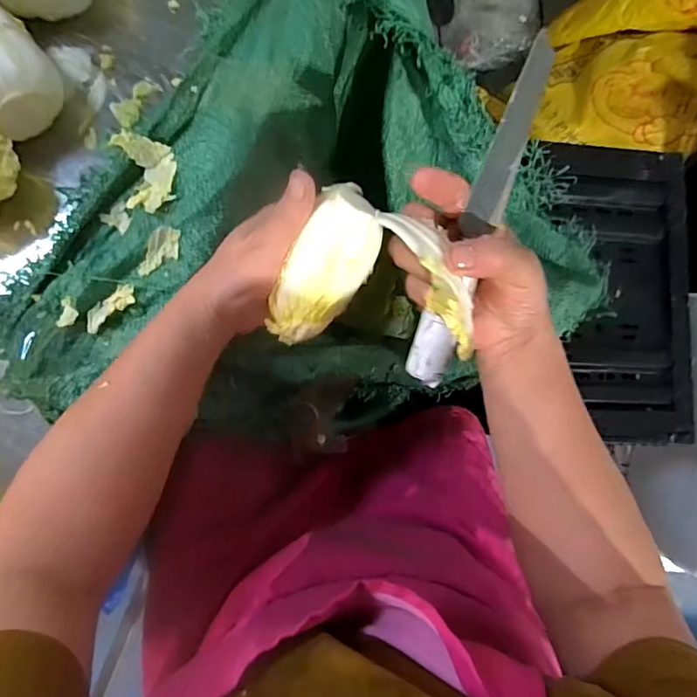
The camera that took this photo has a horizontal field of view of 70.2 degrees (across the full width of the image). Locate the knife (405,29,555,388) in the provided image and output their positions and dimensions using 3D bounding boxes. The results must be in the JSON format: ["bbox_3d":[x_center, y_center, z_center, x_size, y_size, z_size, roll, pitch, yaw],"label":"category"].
[{"bbox_3d":[0.078,-0.072,0.303,0.025,0.015,0.206,16,108,-5],"label":"knife"}]

